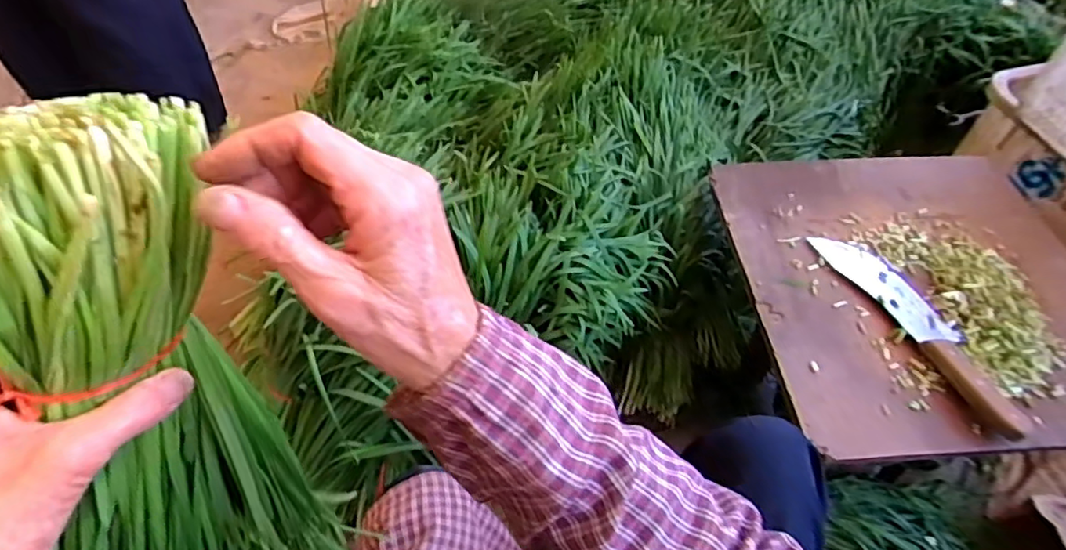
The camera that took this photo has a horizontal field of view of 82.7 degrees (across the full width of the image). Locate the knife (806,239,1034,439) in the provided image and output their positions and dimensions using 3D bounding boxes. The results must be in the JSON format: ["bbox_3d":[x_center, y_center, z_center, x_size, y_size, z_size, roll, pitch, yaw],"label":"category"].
[{"bbox_3d":[0.446,0.052,0.697,0.069,0.016,0.291,-16,53,-17],"label":"knife"}]

